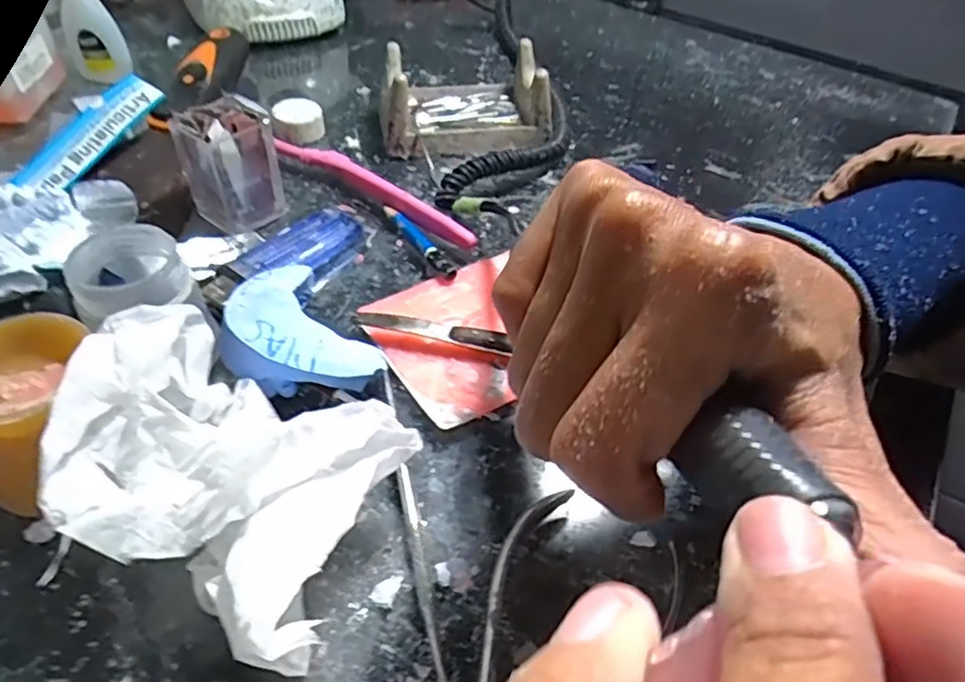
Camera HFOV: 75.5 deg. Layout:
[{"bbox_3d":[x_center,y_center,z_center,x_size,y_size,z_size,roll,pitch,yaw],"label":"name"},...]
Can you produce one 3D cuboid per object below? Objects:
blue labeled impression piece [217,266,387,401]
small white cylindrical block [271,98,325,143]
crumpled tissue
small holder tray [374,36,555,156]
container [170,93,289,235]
[{"bbox_3d":[-0.074,-0.002,0.243,0.050,0.021,0.065,-15,53,-45],"label":"blue labeled impression piece"},{"bbox_3d":[-0.108,-0.129,0.367,0.028,0.019,0.025,-8,49,-10],"label":"small white cylindrical block"},{"bbox_3d":[-0.078,0.042,0.188,0.112,0.054,0.079,21,50,15],"label":"crumpled tissue"},{"bbox_3d":[-0.012,-0.149,0.377,0.098,0.043,0.068,-4,48,-7],"label":"small holder tray"},{"bbox_3d":[-0.119,-0.083,0.298,0.041,0.051,0.033,-16,50,-17],"label":"container"}]

